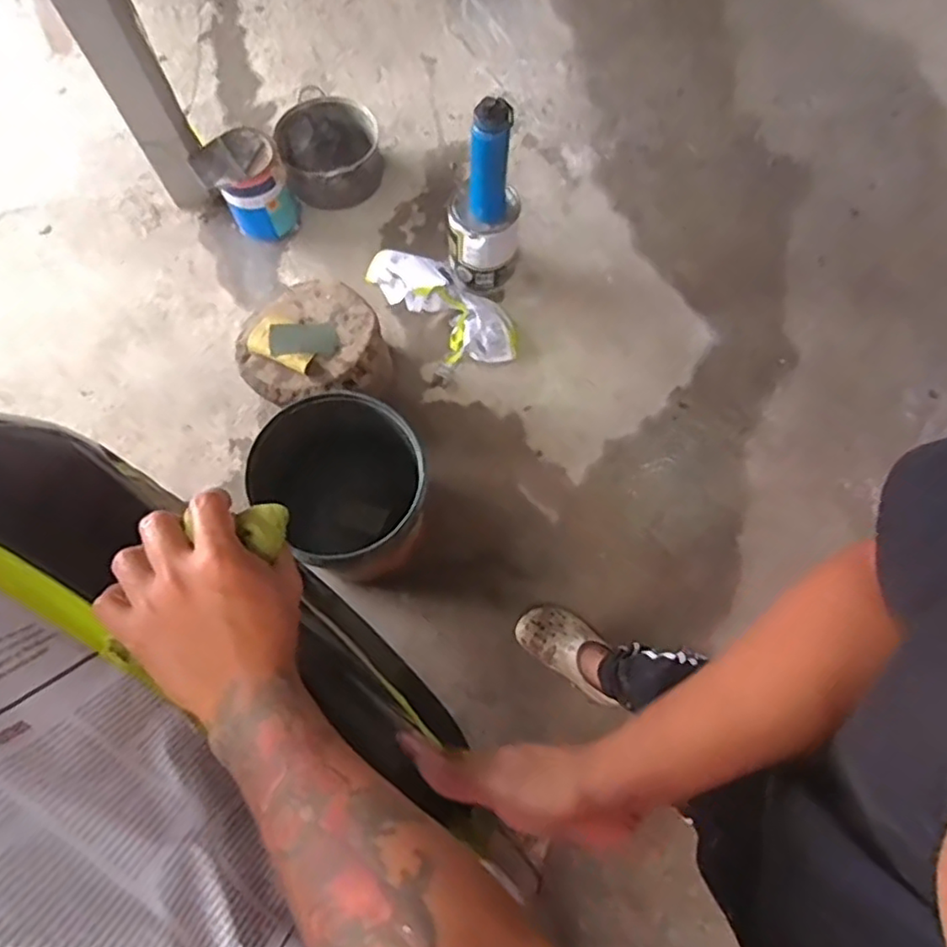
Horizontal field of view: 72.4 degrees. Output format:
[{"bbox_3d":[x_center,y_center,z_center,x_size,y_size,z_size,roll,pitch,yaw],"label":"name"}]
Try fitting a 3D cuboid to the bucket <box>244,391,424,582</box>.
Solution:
[{"bbox_3d":[-0.243,0.026,1.224,0.280,0.244,0.274,0,71,0],"label":"bucket"}]

